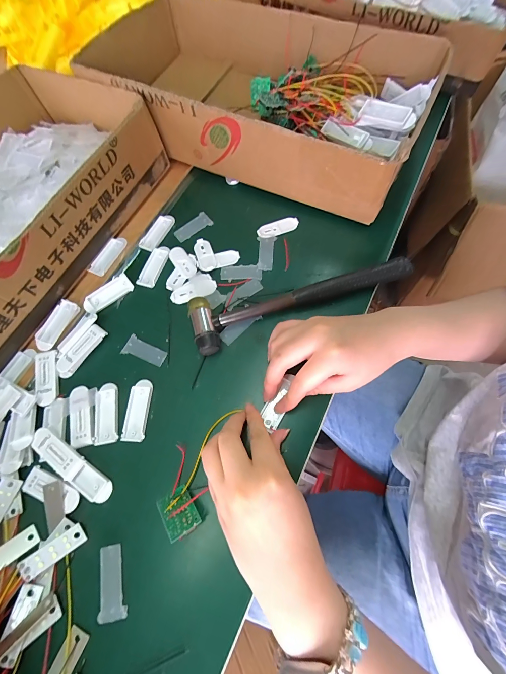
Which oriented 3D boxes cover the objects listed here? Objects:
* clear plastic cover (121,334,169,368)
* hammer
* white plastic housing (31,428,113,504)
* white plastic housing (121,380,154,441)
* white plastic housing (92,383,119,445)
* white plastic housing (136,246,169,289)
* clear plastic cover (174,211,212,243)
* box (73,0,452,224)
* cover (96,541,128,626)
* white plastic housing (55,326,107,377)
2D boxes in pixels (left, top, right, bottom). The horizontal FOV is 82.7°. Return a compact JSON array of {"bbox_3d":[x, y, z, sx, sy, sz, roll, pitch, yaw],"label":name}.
[{"bbox_3d":[-0.114,0.014,0.305,0.047,0.004,0.021,18,70,13],"label":"clear plastic cover"},{"bbox_3d":[0.047,-0.046,0.305,0.229,0.033,0.060,-21,67,-3],"label":"hammer"},{"bbox_3d":[-0.166,0.116,0.260,0.090,0.006,0.022,31,74,17],"label":"white plastic housing"},{"bbox_3d":[-0.112,0.070,0.279,0.021,0.004,0.058,1,67,7],"label":"white plastic housing"},{"bbox_3d":[-0.143,0.074,0.281,0.021,0.004,0.056,-11,67,1],"label":"white plastic housing"},{"bbox_3d":[-0.118,-0.085,0.342,0.023,0.004,0.056,13,69,11],"label":"white plastic housing"},{"bbox_3d":[-0.075,-0.138,0.362,0.047,0.009,0.020,-39,69,-10],"label":"clear plastic cover"},{"bbox_3d":[0.001,-0.321,0.373,0.423,0.081,0.236,24,72,15],"label":"box"},{"bbox_3d":[-0.112,0.195,0.229,0.022,0.006,0.048,-14,66,0],"label":"cover"},{"bbox_3d":[-0.181,0.014,0.303,0.020,0.005,0.060,32,74,18],"label":"white plastic housing"}]

